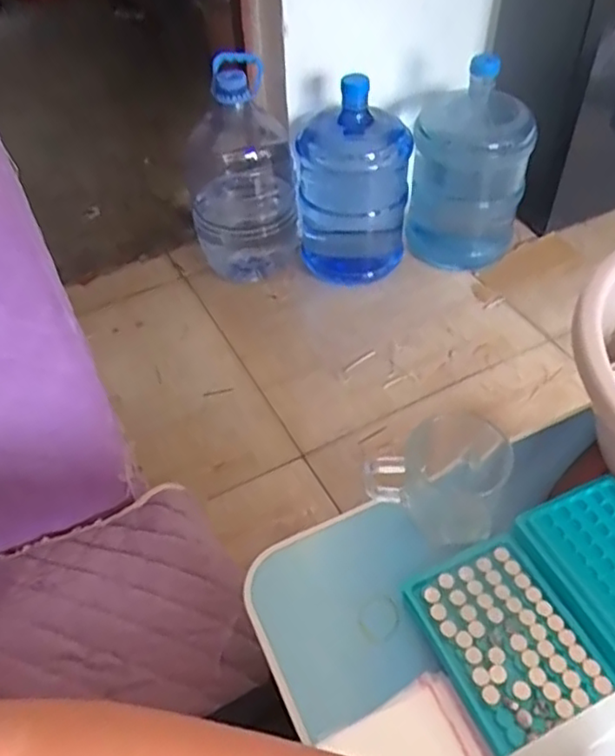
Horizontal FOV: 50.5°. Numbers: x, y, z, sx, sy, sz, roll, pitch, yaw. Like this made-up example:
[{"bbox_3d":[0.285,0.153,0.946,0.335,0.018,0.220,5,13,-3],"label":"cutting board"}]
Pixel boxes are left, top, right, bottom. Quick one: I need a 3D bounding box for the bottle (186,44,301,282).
[{"bbox_3d":[-0.149,-0.444,1.463,0.232,0.465,0.246,-13,49,-9],"label":"bottle"}]

